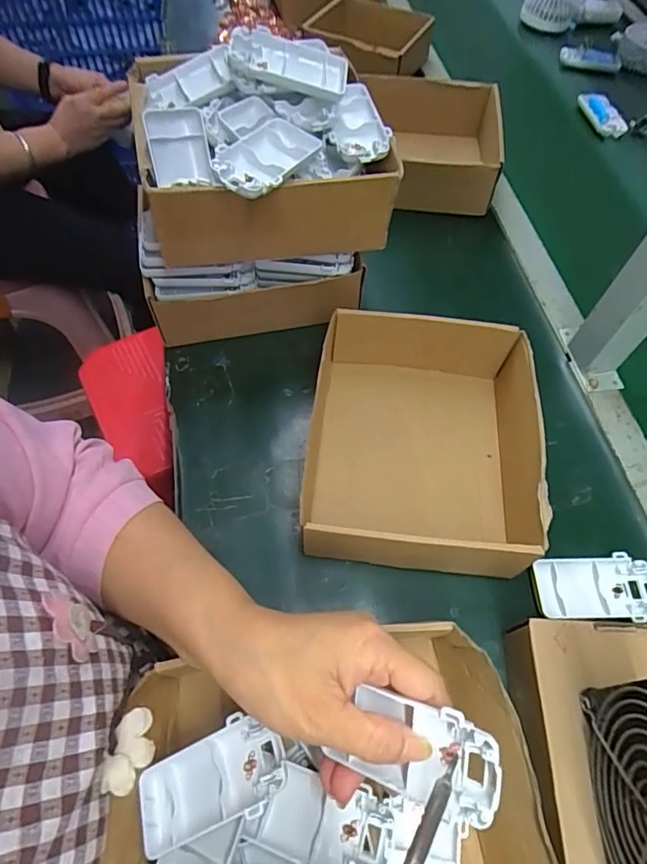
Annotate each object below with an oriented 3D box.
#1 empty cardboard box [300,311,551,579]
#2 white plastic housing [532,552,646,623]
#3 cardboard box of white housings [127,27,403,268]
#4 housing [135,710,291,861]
[{"bbox_3d":[0.084,0.004,0.429,0.176,0.077,0.208,6,61,1],"label":"empty cardboard box"},{"bbox_3d":[0.219,0.125,0.400,0.094,0.013,0.049,-3,61,-4],"label":"white plastic housing"},{"bbox_3d":[-0.055,-0.254,0.446,0.206,0.119,0.230,-10,62,-8],"label":"cardboard box of white housings"},{"bbox_3d":[-0.068,0.206,0.296,0.089,0.014,0.048,-25,59,2],"label":"housing"}]

